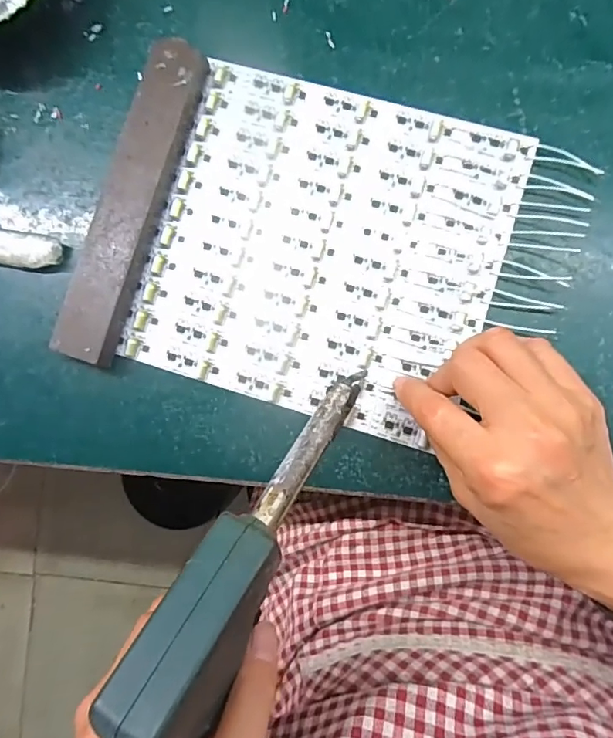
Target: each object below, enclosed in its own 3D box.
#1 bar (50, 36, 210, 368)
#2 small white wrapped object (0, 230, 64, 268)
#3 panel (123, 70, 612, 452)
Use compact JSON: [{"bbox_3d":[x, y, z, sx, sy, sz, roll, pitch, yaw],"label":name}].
[{"bbox_3d":[-0.106,-0.102,0.299,0.035,0.020,0.199,17,88,5],"label":"bar"},{"bbox_3d":[-0.186,-0.076,0.307,0.067,0.013,0.021,9,87,4],"label":"small white wrapped object"},{"bbox_3d":[0.022,-0.070,0.298,0.225,0.004,0.193,17,88,5],"label":"panel"}]

